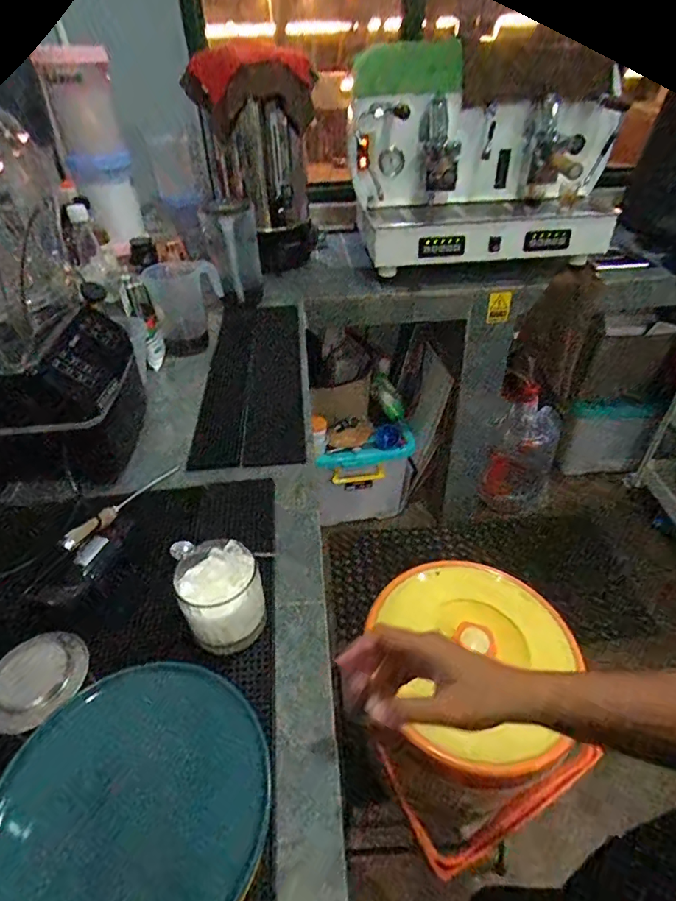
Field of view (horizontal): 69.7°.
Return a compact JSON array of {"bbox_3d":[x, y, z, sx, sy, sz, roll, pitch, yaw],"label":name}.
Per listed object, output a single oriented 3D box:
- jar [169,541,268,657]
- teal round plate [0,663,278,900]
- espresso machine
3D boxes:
[{"bbox_3d":[-0.119,0.156,0.507,0.079,0.109,0.075,-1,40,1],"label":"jar"},{"bbox_3d":[-0.155,0.272,0.375,0.202,0.024,0.190,8,46,-8],"label":"teal round plate"},{"bbox_3d":[0.436,-0.783,1.320,0.757,0.467,0.350,-11,41,-10],"label":"espresso machine"}]

